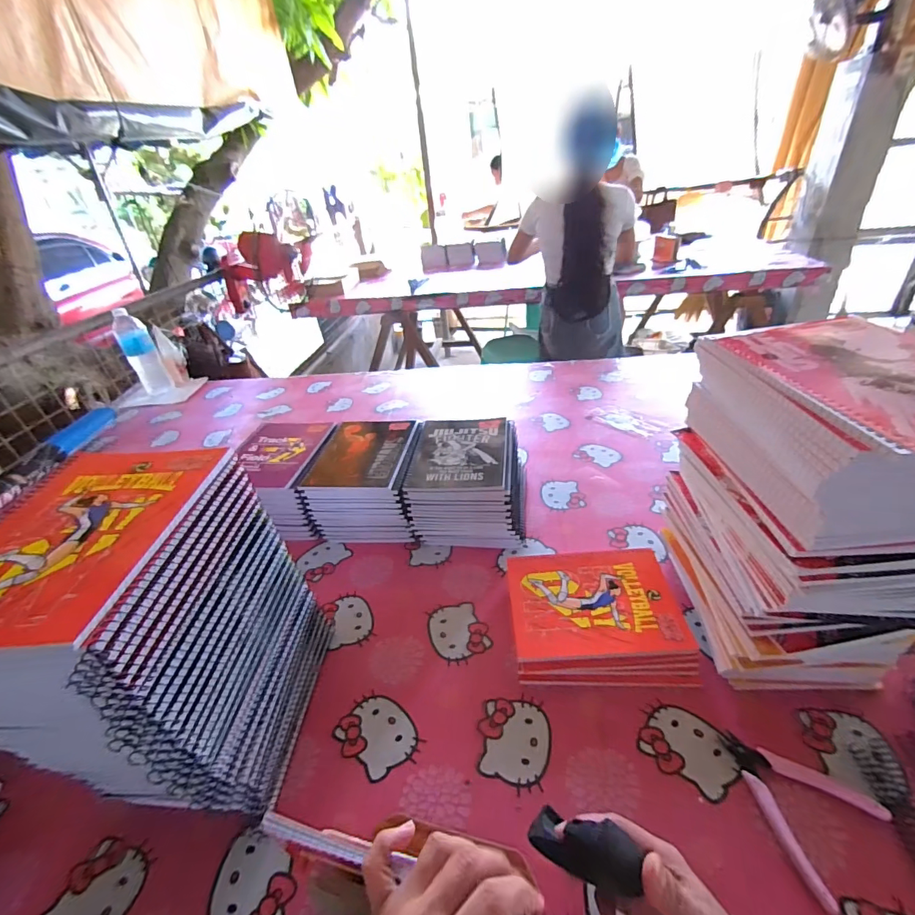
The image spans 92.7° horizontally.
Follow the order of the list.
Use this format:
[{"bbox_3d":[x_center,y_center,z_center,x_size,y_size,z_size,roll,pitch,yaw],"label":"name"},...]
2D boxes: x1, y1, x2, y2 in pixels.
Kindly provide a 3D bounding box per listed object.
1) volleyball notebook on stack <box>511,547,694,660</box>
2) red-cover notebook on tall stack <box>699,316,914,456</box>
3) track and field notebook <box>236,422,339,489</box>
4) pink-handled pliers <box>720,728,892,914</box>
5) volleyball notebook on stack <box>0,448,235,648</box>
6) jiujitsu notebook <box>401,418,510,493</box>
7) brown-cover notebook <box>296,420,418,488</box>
[{"bbox_3d":[0.170,0.177,0.547,0.197,0.009,0.145,-5,37,3],"label":"volleyball notebook on stack"},{"bbox_3d":[0.311,-0.066,0.331,0.149,0.009,0.201,-9,35,-4],"label":"red-cover notebook on tall stack"},{"bbox_3d":[-0.314,-0.012,0.766,0.163,0.013,0.196,0,36,9],"label":"track and field notebook"},{"bbox_3d":[0.314,0.302,0.386,0.094,0.011,0.124,-10,35,-5],"label":"pink-handled pliers"},{"bbox_3d":[-0.288,0.053,0.333,0.156,0.016,0.190,-4,35,4],"label":"volleyball notebook on stack"},{"bbox_3d":[0.004,-0.012,0.715,0.151,0.018,0.196,-1,35,7],"label":"jiujitsu notebook"},{"bbox_3d":[-0.161,-0.011,0.736,0.154,0.007,0.194,0,36,9],"label":"brown-cover notebook"}]

